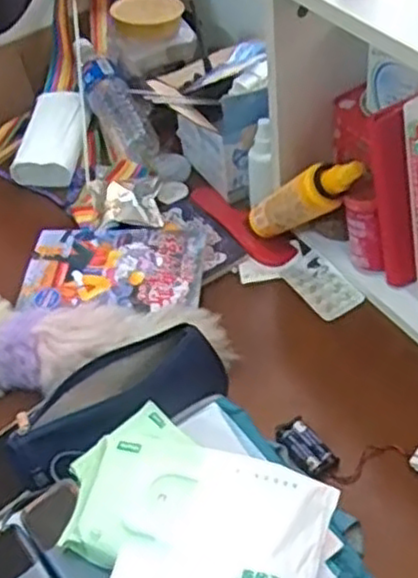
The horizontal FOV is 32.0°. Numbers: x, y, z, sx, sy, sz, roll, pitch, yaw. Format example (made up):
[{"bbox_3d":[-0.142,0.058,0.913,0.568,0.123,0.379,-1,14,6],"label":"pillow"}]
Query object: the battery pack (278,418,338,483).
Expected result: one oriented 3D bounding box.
[{"bbox_3d":[0.092,0.151,0.690,0.035,0.012,0.063,-30,51,-19],"label":"battery pack"}]

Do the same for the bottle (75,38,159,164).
[{"bbox_3d":[-0.138,-0.262,1.033,0.060,0.058,0.210,-28,79,-18],"label":"bottle"}]

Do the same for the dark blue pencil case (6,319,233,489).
[{"bbox_3d":[-0.086,0.101,0.680,0.210,0.055,0.077,-28,50,-17],"label":"dark blue pencil case"}]

